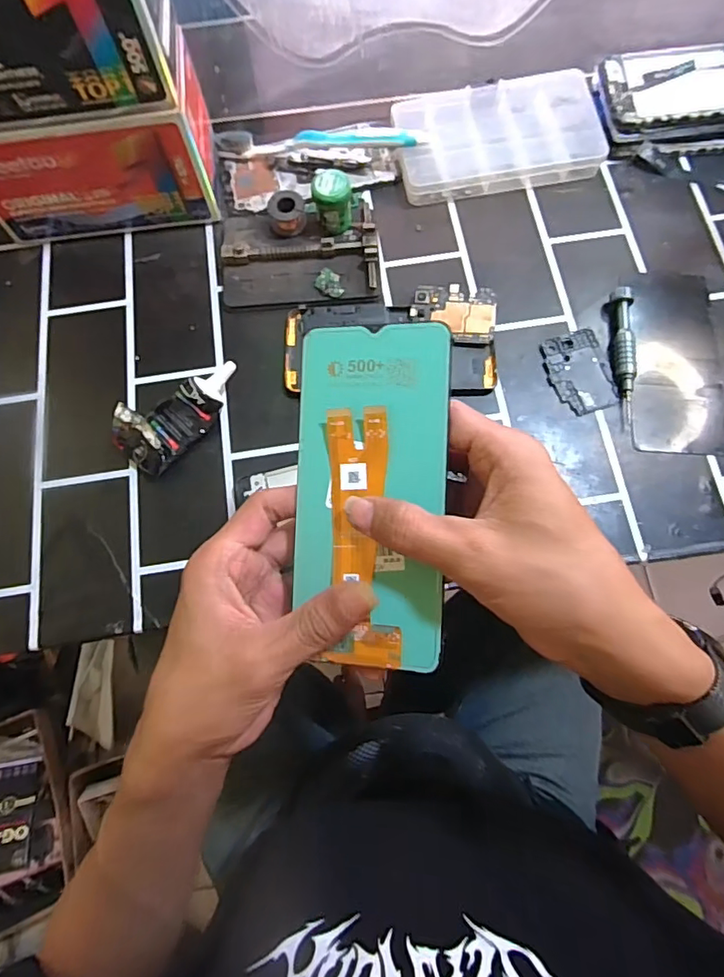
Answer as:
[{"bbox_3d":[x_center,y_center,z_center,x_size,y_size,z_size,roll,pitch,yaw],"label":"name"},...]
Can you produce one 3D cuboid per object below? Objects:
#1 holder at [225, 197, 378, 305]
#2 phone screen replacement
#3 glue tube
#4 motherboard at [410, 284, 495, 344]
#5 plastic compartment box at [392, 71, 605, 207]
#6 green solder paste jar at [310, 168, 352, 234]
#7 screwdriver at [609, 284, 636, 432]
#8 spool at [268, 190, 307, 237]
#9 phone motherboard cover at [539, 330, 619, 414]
[{"bbox_3d":[-0.052,-0.196,0.435,0.127,0.019,0.092,-4,73,1],"label":"holder"},{"bbox_3d":[0.003,0.002,0.241,0.069,0.005,0.155,2,88,13],"label":"phone screen replacement"},{"bbox_3d":[-0.135,-0.057,0.389,0.099,0.029,0.044,-43,77,-10],"label":"glue tube"},{"bbox_3d":[0.073,-0.139,0.415,0.065,0.005,0.044,8,84,7],"label":"motherboard"},{"bbox_3d":[0.117,-0.313,0.465,0.171,0.024,0.101,-9,73,-1],"label":"plastic compartment box"},{"bbox_3d":[-0.023,-0.230,0.428,0.030,0.044,0.029,-1,74,2],"label":"green solder paste jar"},{"bbox_3d":[0.202,-0.103,0.402,0.013,0.018,0.112,3,74,3],"label":"screwdriver"},{"bbox_3d":[-0.063,-0.230,0.440,0.030,0.024,0.025,-15,74,-2],"label":"spool"},{"bbox_3d":[0.167,-0.090,0.405,0.045,0.004,0.065,-13,74,-2],"label":"phone motherboard cover"}]

